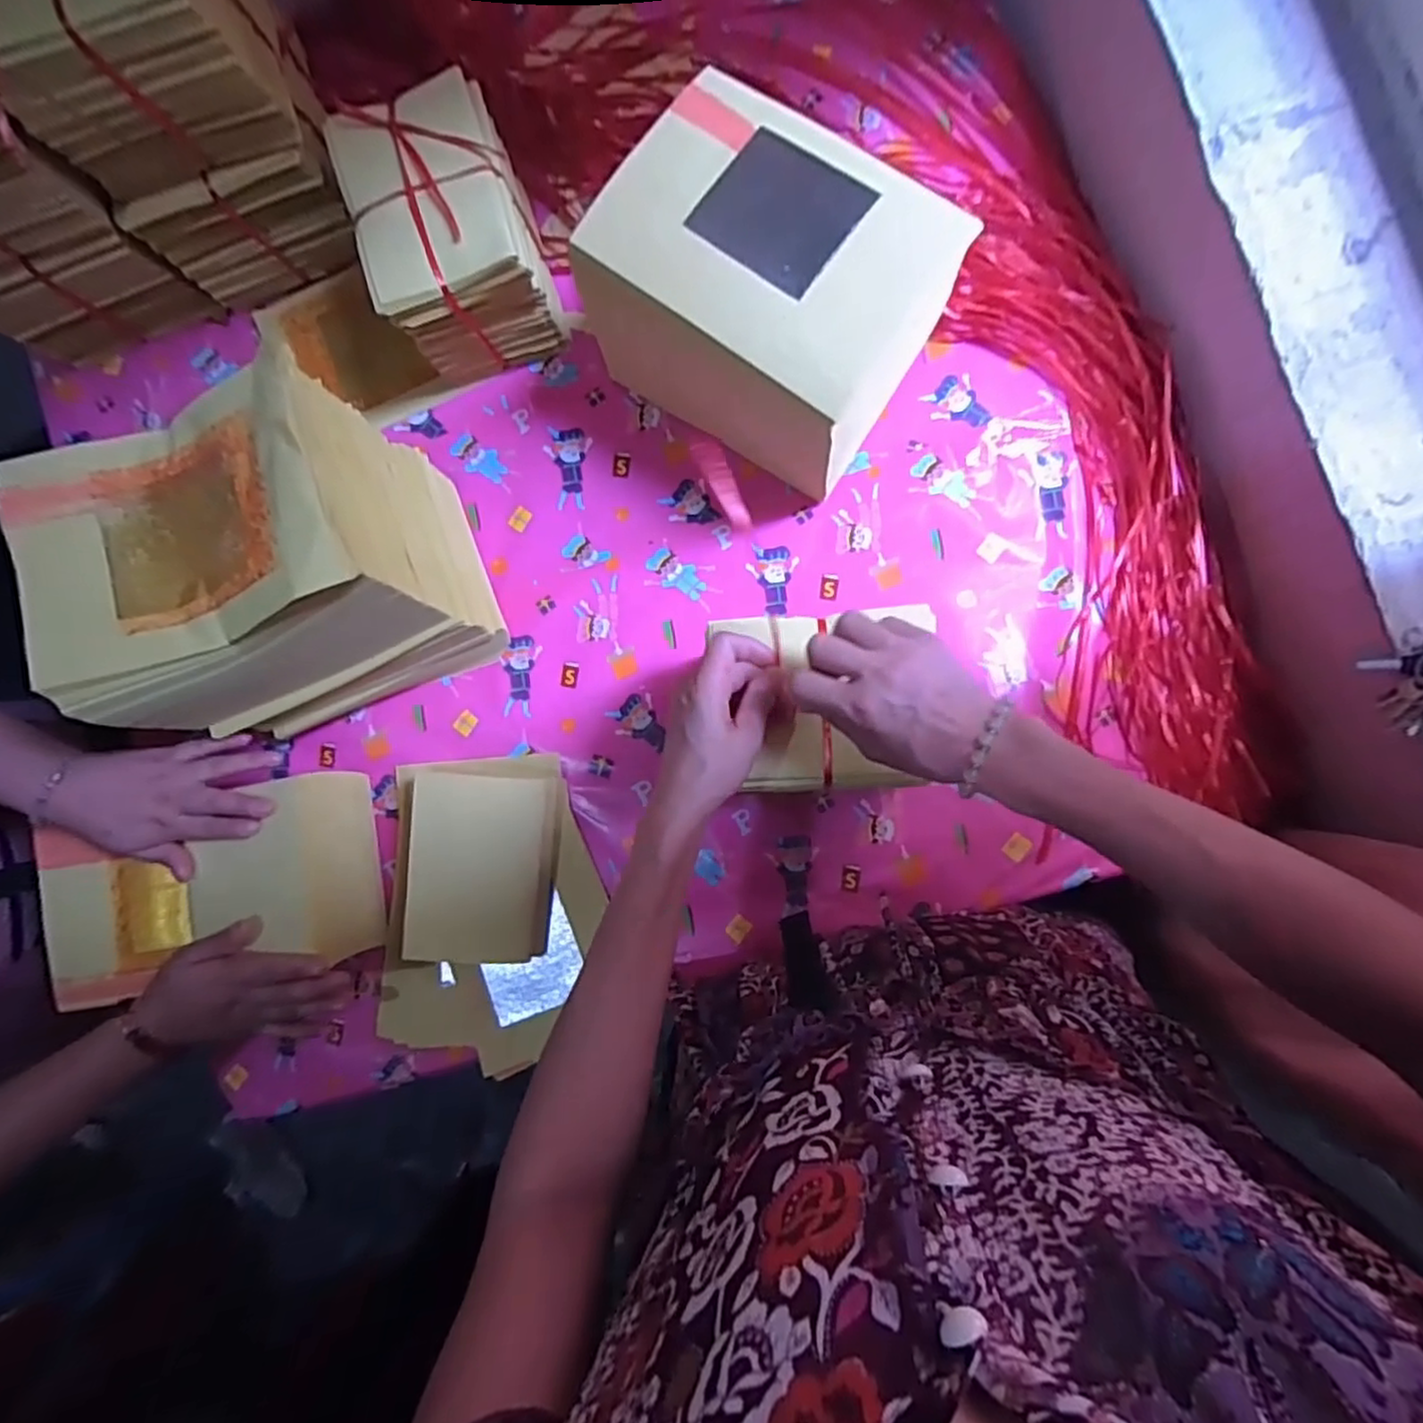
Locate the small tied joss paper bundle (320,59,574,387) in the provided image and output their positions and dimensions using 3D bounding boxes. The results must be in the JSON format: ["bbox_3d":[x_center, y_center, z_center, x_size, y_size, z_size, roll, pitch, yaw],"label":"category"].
[{"bbox_3d":[-0.218,-0.405,0.603,0.125,0.121,0.162,-17,87,7],"label":"small tied joss paper bundle"}]

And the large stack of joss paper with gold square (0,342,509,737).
[{"bbox_3d":[-0.333,-0.106,0.538,0.232,0.203,0.183,-22,86,7],"label":"large stack of joss paper with gold square"}]

